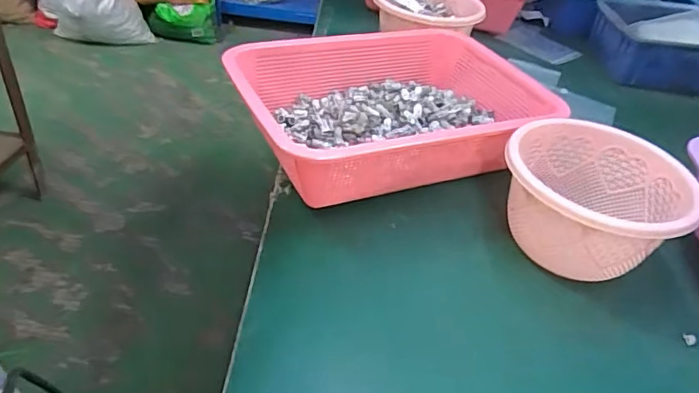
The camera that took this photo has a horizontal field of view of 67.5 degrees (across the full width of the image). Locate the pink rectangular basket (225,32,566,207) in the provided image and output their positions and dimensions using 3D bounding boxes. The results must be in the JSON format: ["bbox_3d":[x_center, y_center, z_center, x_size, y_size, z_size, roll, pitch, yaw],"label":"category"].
[{"bbox_3d":[0.041,-0.087,0.548,0.305,0.081,0.219,-11,41,-23],"label":"pink rectangular basket"}]

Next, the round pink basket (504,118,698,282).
[{"bbox_3d":[0.202,0.011,0.449,0.134,0.087,0.139,5,38,-4],"label":"round pink basket"}]

